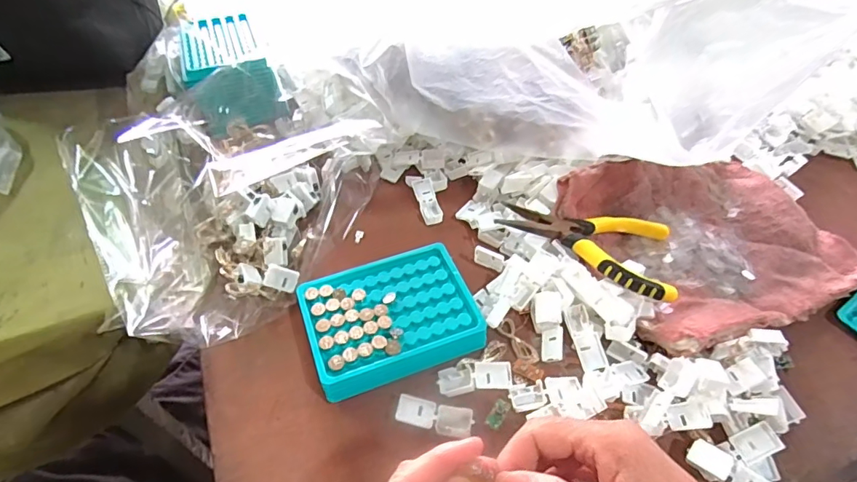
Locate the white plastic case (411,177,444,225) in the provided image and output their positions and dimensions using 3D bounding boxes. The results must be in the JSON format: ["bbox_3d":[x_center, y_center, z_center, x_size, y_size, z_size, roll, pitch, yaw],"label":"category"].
[{"bbox_3d":[-0.001,-0.042,0.500,0.019,0.008,0.057,-12,52,-10],"label":"white plastic case"}]

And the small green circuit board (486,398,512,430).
[{"bbox_3d":[0.051,0.125,0.353,0.010,0.007,0.022,31,57,23],"label":"small green circuit board"}]

